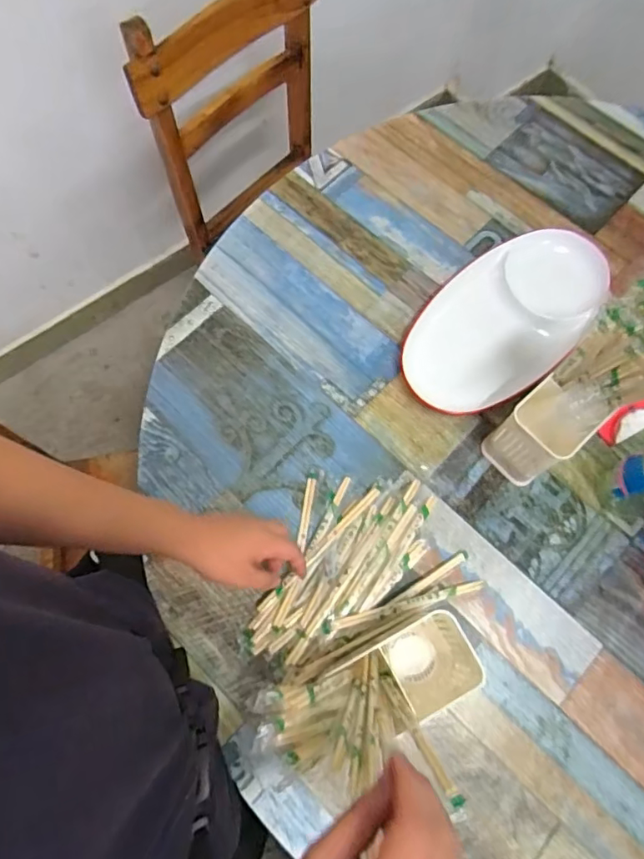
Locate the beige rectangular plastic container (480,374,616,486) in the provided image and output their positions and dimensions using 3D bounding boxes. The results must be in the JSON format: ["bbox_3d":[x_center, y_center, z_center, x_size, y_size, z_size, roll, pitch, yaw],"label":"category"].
[{"bbox_3d":[0.250,0.005,0.622,0.075,0.147,0.075,-40,76,-12],"label":"beige rectangular plastic container"}]

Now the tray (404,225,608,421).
[{"bbox_3d":[0.242,-0.146,0.708,0.318,0.030,0.171,-35,75,-10],"label":"tray"}]

